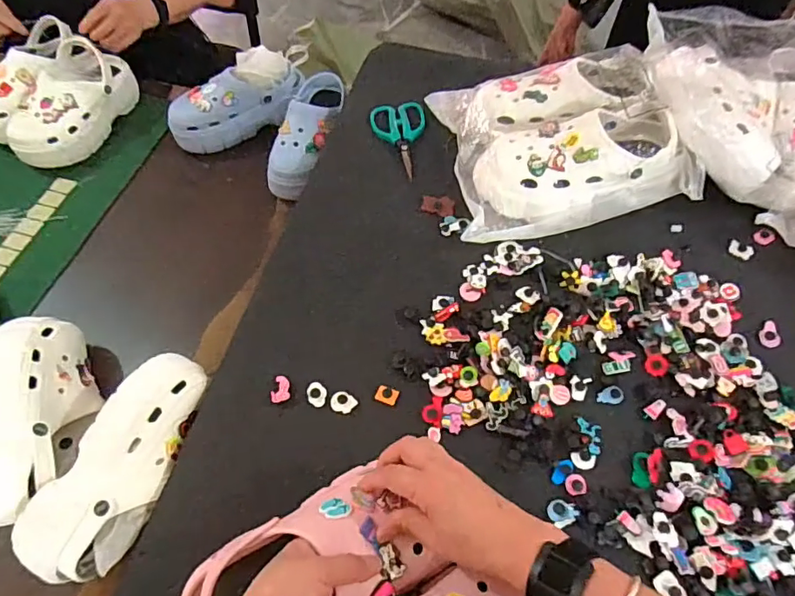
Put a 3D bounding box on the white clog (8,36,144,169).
[{"bbox_3d":[-0.574,-0.338,0.939,0.113,0.102,0.244,11,60,7],"label":"white clog"}]

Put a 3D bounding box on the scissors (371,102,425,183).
[{"bbox_3d":[0.006,-0.244,0.801,0.080,0.013,0.156,-7,60,-3],"label":"scissors"}]

